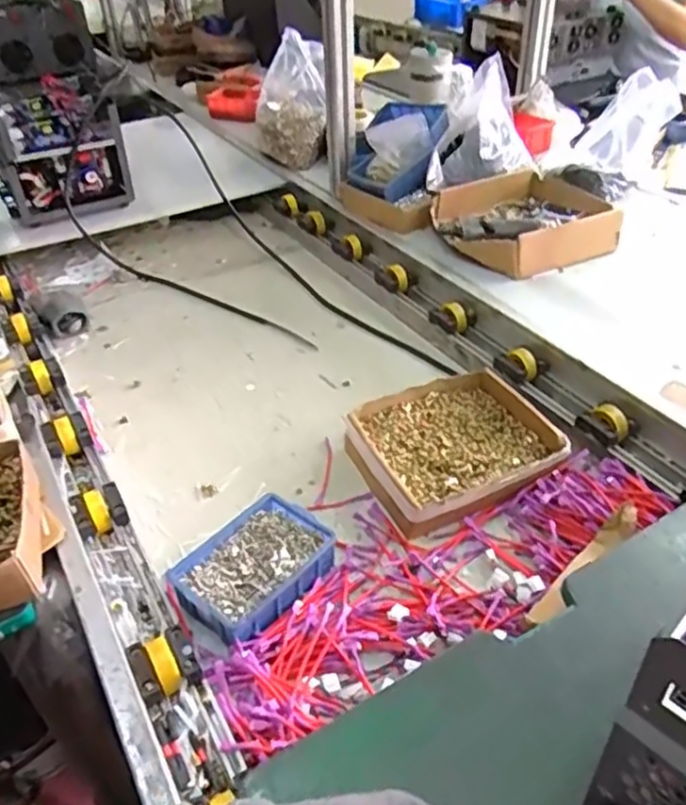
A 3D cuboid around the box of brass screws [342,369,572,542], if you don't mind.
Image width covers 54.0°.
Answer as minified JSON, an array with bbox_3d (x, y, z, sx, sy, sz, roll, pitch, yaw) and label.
[{"bbox_3d":[0.134,0.048,0.811,0.232,0.043,0.207,-18,41,-18],"label":"box of brass screws"}]

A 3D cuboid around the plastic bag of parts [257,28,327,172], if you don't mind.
[{"bbox_3d":[-0.105,-0.615,1.424,0.144,0.143,0.251,2,73,6],"label":"plastic bag of parts"}]

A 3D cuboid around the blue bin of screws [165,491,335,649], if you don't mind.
[{"bbox_3d":[-0.085,0.170,0.677,0.106,0.052,0.152,28,47,33],"label":"blue bin of screws"}]

